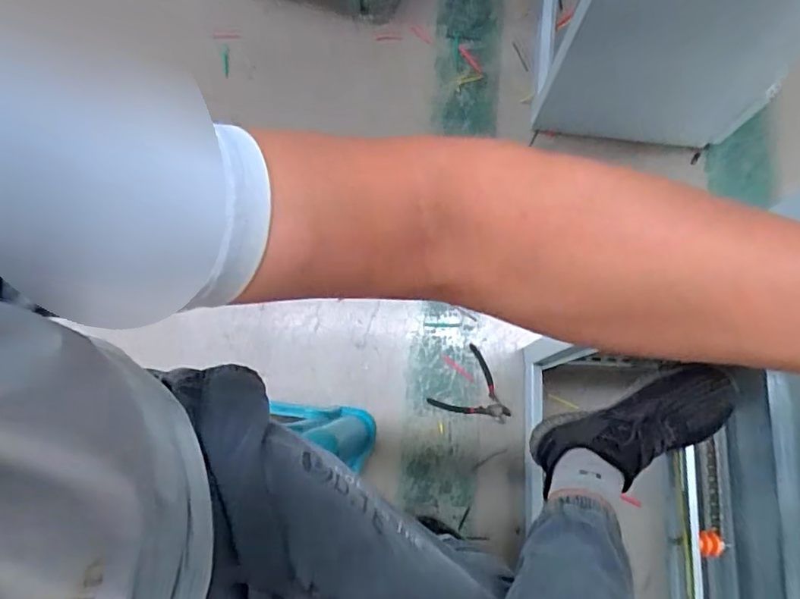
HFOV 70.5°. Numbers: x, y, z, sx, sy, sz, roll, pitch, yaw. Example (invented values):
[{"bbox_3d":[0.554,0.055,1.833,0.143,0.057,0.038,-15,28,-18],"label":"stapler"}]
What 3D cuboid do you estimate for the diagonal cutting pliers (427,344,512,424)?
[{"bbox_3d":[0.149,0.183,1.072,0.137,0.012,0.138,41,81,8],"label":"diagonal cutting pliers"}]

